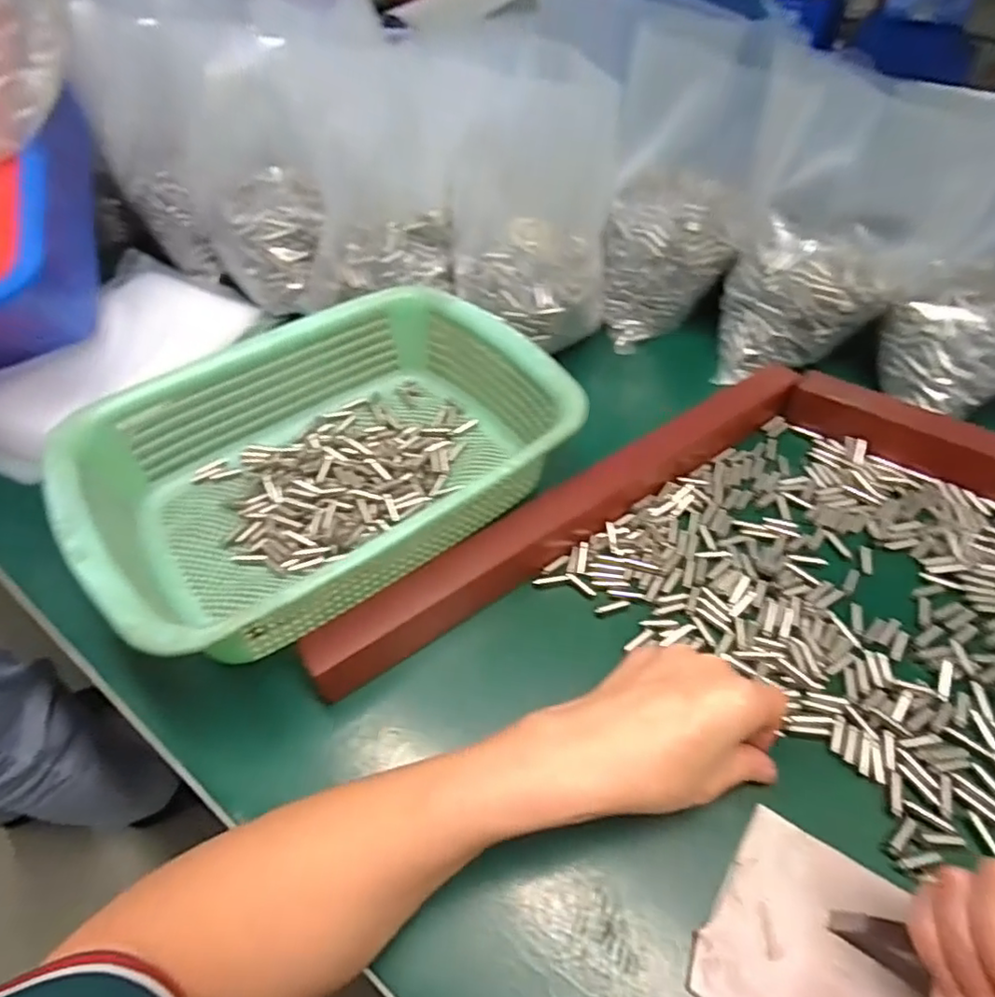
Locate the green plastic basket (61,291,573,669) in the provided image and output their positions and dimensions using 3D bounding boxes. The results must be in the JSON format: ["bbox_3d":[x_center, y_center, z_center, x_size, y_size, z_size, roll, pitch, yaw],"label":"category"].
[{"bbox_3d":[-0.114,-0.030,0.408,0.291,0.095,0.223,-38,59,-24],"label":"green plastic basket"}]

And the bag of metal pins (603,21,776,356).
[{"bbox_3d":[0.149,-0.251,0.517,0.112,0.240,0.070,11,14,3],"label":"bag of metal pins"}]

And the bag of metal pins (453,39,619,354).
[{"bbox_3d":[0.028,-0.227,0.487,0.125,0.184,0.133,-4,52,-1],"label":"bag of metal pins"}]

